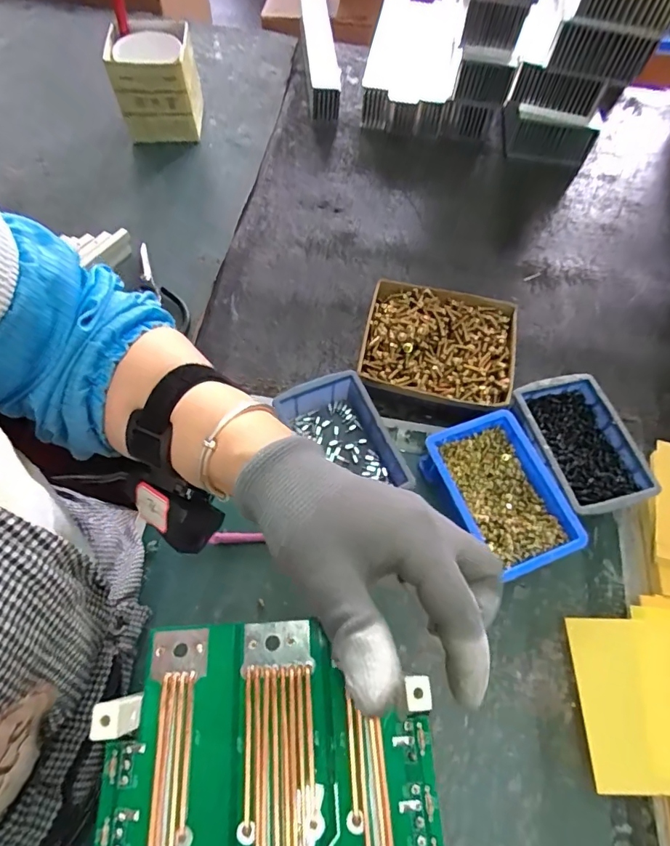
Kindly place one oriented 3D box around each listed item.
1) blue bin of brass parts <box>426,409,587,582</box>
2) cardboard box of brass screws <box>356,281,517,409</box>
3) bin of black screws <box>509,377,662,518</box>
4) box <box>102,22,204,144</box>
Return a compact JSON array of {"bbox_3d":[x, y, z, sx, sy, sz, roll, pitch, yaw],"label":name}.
[{"bbox_3d":[0.157,0.072,0.469,0.109,0.053,0.150,-19,67,-12],"label":"blue bin of brass parts"},{"bbox_3d":[0.118,-0.085,0.549,0.171,0.043,0.147,12,64,3],"label":"cardboard box of brass screws"},{"bbox_3d":[0.250,0.024,0.493,0.101,0.049,0.142,-14,66,-10],"label":"bin of black screws"},{"bbox_3d":[-0.263,-0.502,0.705,0.114,0.119,0.110,-2,64,-4],"label":"box"}]

